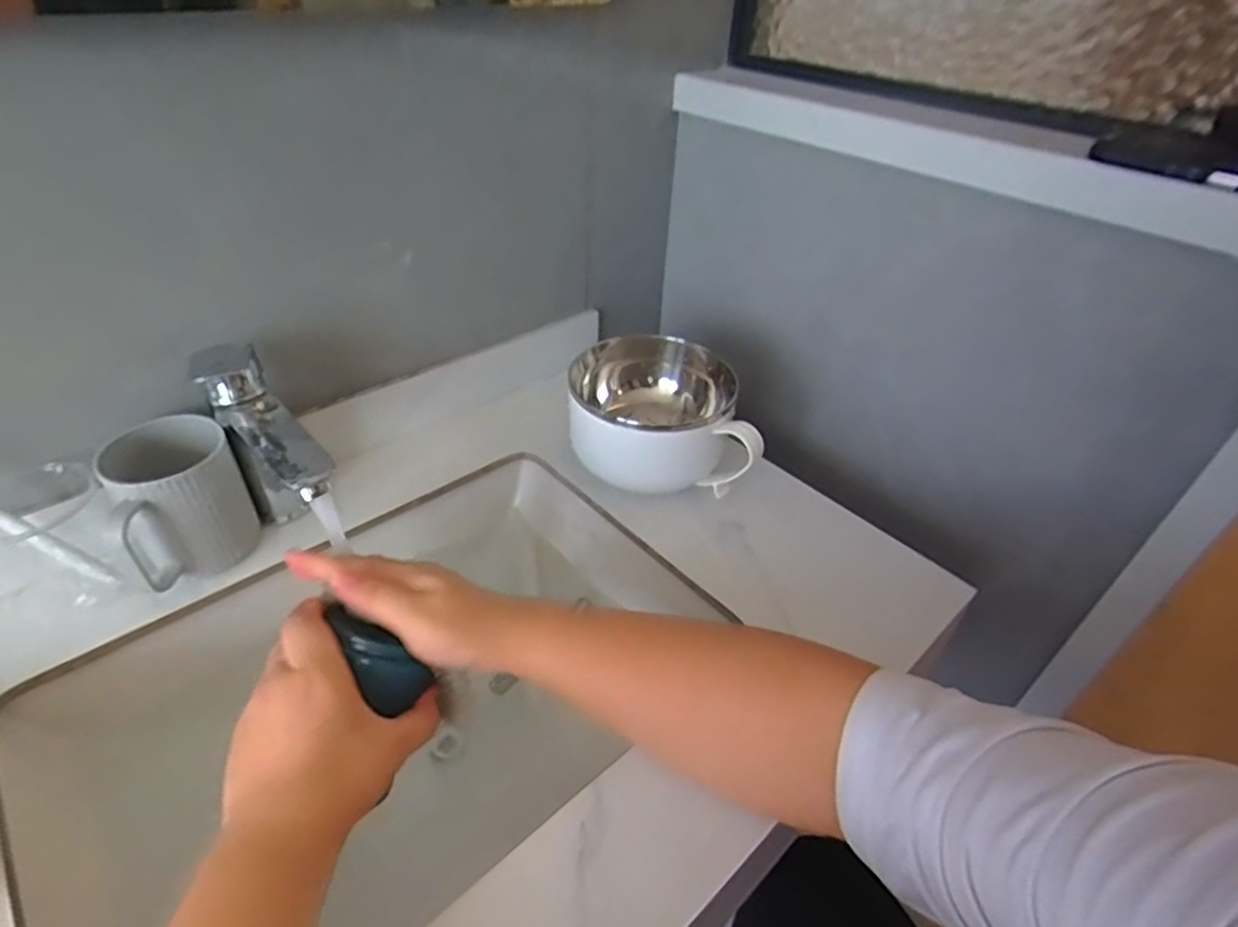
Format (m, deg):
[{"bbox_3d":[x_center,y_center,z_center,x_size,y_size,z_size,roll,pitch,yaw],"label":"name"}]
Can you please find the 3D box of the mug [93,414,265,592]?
[{"bbox_3d":[-0.331,0.029,0.496,0.085,0.098,0.091,-22,46,-28],"label":"mug"}]

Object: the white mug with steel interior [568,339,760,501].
[{"bbox_3d":[0.034,-0.043,0.607,0.155,0.088,0.146,-2,40,-7],"label":"white mug with steel interior"}]

